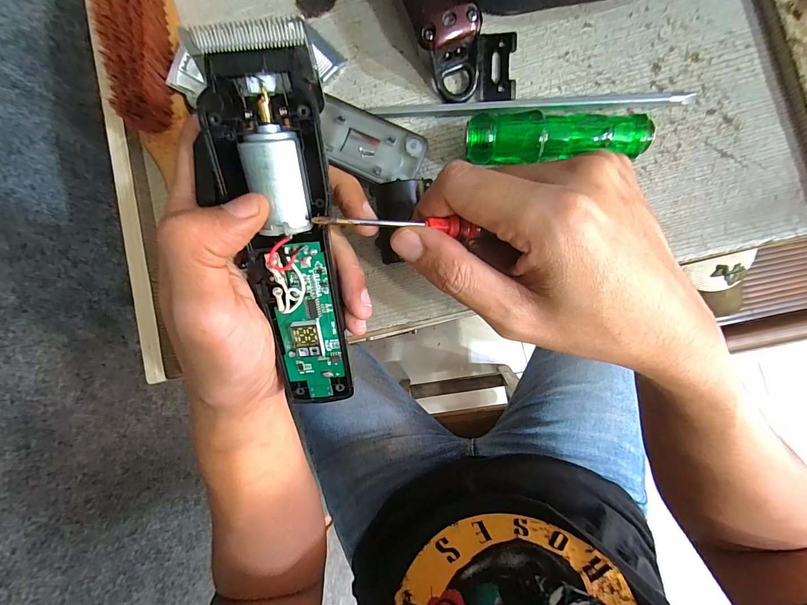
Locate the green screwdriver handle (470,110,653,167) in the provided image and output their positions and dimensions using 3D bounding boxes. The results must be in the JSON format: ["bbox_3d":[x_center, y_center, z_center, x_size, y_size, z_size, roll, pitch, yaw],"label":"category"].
[{"bbox_3d":[0.080,-0.086,0.195,0.091,0.021,0.022,3,86,7],"label":"green screwdriver handle"}]

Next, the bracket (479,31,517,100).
[{"bbox_3d":[0.055,-0.138,0.210,0.020,0.004,0.039,1,86,7],"label":"bracket"}]

